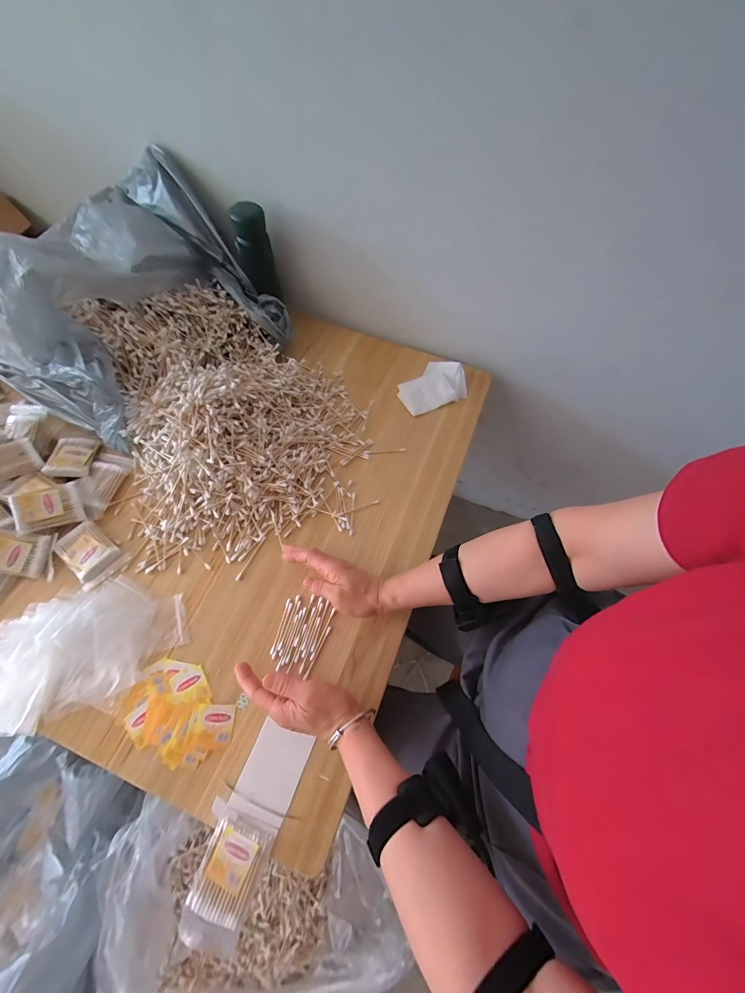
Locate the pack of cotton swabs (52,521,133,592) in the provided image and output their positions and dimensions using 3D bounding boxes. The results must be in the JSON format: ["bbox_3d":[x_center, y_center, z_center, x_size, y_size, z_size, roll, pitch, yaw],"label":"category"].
[{"bbox_3d":[-0.370,0.073,0.472,0.081,0.016,0.057,38,67,16],"label":"pack of cotton swabs"}]

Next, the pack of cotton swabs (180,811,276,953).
[{"bbox_3d":[-0.142,0.374,0.347,0.058,0.011,0.098,19,63,7],"label":"pack of cotton swabs"}]

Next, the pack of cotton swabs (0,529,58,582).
[{"bbox_3d":[-0.450,0.072,0.456,0.082,0.011,0.054,14,80,-21],"label":"pack of cotton swabs"}]

